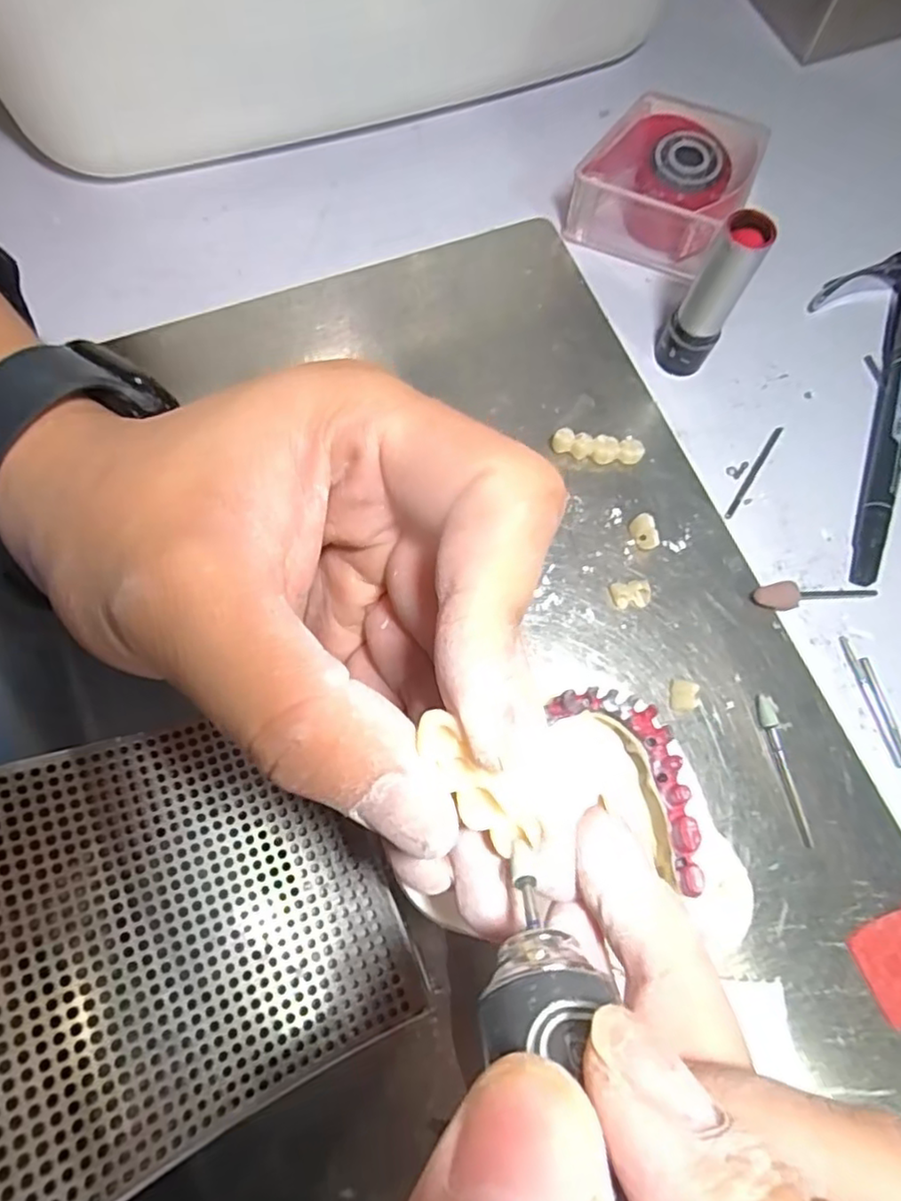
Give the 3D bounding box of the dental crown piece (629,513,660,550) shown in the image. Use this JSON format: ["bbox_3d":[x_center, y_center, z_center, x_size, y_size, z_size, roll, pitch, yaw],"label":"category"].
[{"bbox_3d":[0.067,-0.023,0.225,0.007,0.008,0.012,-19,75,-7],"label":"dental crown piece"}]

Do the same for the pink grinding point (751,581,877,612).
[{"bbox_3d":[0.125,-0.002,0.222,0.044,0.007,0.009,-5,74,-3],"label":"pink grinding point"}]

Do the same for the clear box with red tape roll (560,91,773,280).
[{"bbox_3d":[0.085,-0.164,0.259,0.059,0.028,0.051,25,75,6],"label":"clear box with red tape roll"}]

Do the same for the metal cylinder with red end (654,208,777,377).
[{"bbox_3d":[0.089,-0.103,0.226,0.019,0.059,0.017,29,75,7],"label":"metal cylinder with red end"}]

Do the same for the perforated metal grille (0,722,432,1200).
[{"bbox_3d":[-0.069,0.080,0.160,0.112,0.019,0.098,-6,68,-46],"label":"perforated metal grille"}]

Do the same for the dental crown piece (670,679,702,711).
[{"bbox_3d":[0.075,0.030,0.210,0.008,0.006,0.009,1,74,-1],"label":"dental crown piece"}]

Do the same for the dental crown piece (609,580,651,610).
[{"bbox_3d":[0.061,-0.002,0.220,0.013,0.005,0.008,-4,74,-2],"label":"dental crown piece"}]

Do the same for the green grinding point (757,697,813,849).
[{"bbox_3d":[0.105,0.053,0.204,0.005,0.004,0.046,-8,74,-4],"label":"green grinding point"}]

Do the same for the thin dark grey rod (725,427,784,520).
[{"bbox_3d":[0.112,-0.048,0.238,0.004,0.004,0.044,33,76,8],"label":"thin dark grey rod"}]

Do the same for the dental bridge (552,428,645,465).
[{"bbox_3d":[0.053,-0.055,0.235,0.032,0.010,0.008,5,74,0],"label":"dental bridge"}]

